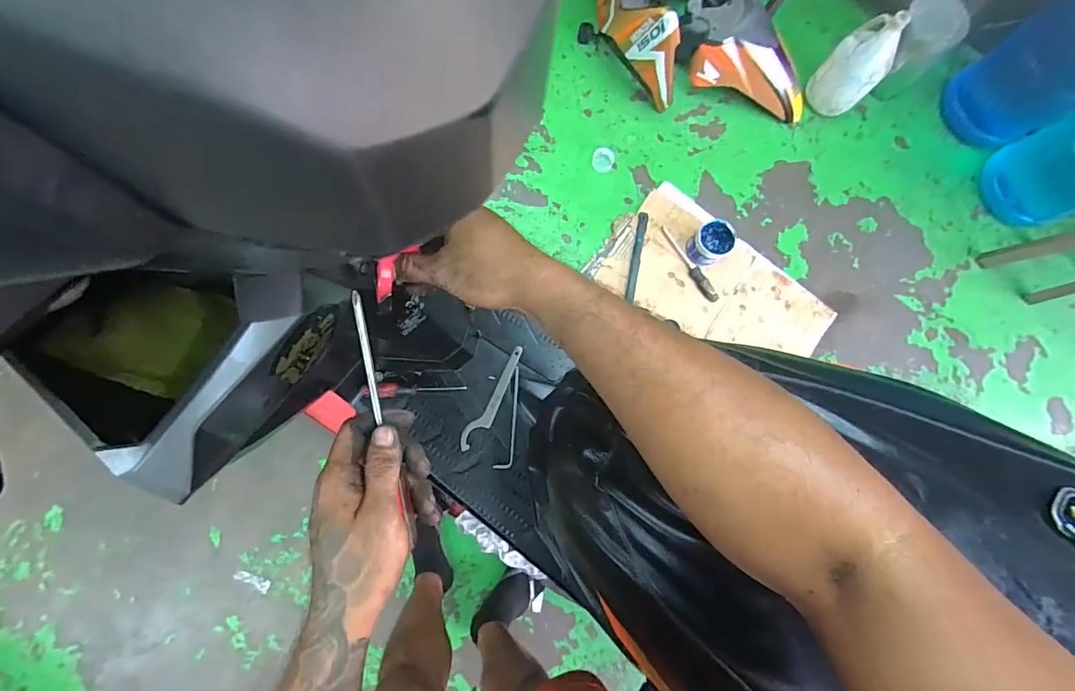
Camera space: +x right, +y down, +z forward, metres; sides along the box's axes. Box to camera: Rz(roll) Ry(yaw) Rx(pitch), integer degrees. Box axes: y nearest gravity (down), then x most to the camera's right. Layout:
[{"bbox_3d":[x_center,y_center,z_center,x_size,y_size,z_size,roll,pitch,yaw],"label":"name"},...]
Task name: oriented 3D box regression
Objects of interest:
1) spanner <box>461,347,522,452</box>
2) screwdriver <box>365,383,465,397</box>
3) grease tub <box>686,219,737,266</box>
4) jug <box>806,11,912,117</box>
[{"bbox_3d":[-0.069,0.086,0.725,0.030,0.006,0.181,31,82,0],"label":"spanner"},{"bbox_3d":[-0.199,0.072,0.725,0.164,0.018,0.022,1,82,-3],"label":"screwdriver"},{"bbox_3d":[0.468,-0.278,1.222,0.103,0.082,0.096,0,82,-3],"label":"grease tub"},{"bbox_3d":[0.879,-0.770,1.239,0.141,0.285,0.112,41,83,2],"label":"jug"}]

